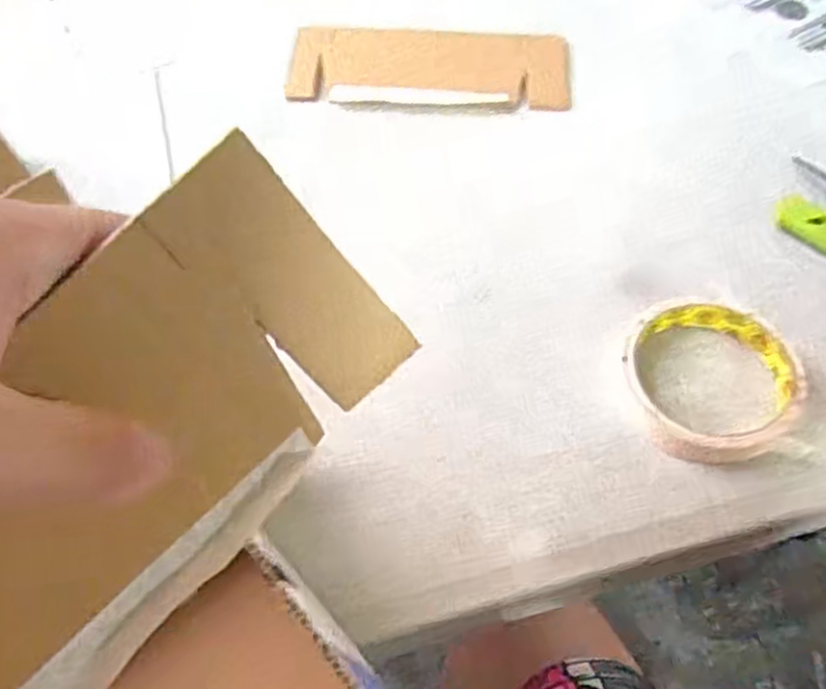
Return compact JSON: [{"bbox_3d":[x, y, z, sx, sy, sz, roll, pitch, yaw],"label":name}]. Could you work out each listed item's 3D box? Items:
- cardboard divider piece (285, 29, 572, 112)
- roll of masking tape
[{"bbox_3d":[0.011,-0.192,0.524,0.194,0.005,0.072,4,66,3],"label":"cardboard divider piece"},{"bbox_3d":[0.151,0.016,0.380,0.085,0.015,0.090,-2,58,-1],"label":"roll of masking tape"}]

